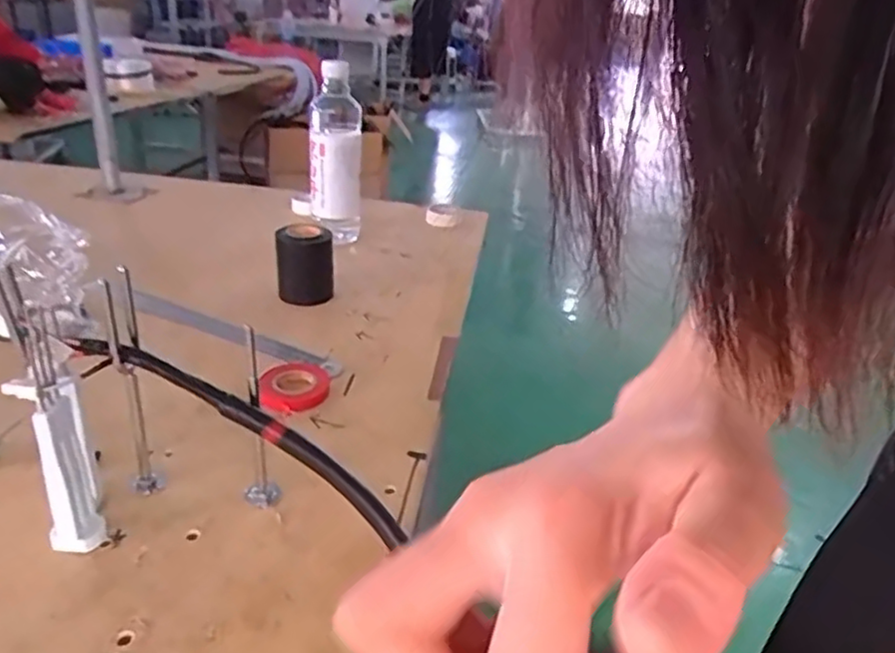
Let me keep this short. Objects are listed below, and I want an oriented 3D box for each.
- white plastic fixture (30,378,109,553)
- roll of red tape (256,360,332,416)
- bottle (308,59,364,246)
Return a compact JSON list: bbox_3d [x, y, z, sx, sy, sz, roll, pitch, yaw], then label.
[{"bbox_3d":[-0.226,0.082,0.396,0.030,0.107,0.035,-13,31,-30],"label":"white plastic fixture"},{"bbox_3d":[-0.129,0.053,0.567,0.060,0.015,0.058,3,27,-2],"label":"roll of red tape"},{"bbox_3d":[-0.144,-0.218,0.862,0.066,0.222,0.057,2,28,-9],"label":"bottle"}]

